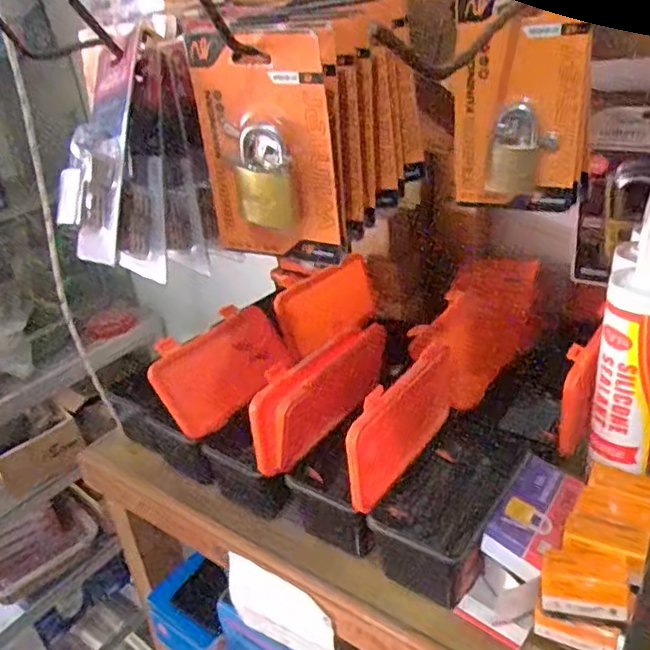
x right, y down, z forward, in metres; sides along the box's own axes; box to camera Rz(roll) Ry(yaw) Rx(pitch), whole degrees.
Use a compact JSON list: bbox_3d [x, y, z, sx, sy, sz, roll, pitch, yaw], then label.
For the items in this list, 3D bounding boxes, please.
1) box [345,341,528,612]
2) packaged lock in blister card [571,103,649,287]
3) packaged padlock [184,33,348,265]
[{"bbox_3d":[0.098,0.103,0.496,0.090,0.133,0.183,10,32,28],"label":"box"},{"bbox_3d":[0.304,-0.115,0.589,0.122,0.176,0.028,13,33,32],"label":"packaged lock in blister card"},{"bbox_3d":[-0.028,-0.079,0.289,0.069,0.099,0.021,16,35,36],"label":"packaged padlock"}]

